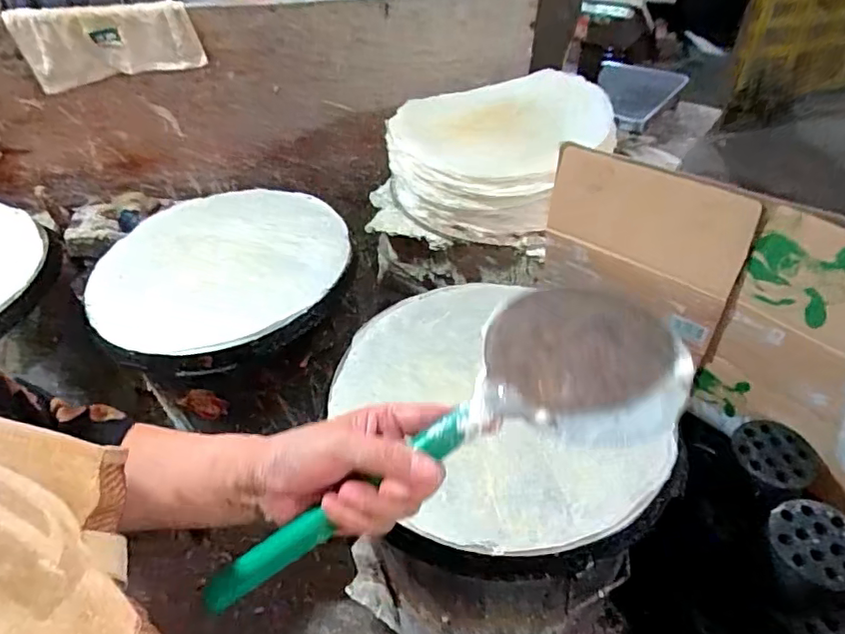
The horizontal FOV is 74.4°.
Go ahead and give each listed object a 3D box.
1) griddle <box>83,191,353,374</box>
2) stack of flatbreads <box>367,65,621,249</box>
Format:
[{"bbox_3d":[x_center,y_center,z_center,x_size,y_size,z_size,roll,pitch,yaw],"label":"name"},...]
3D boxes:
[{"bbox_3d":[-0.285,-0.075,0.813,0.348,0.030,0.372,-1,44,1],"label":"griddle"},{"bbox_3d":[0.123,-0.321,1.050,0.333,0.131,0.449,17,47,19],"label":"stack of flatbreads"}]

